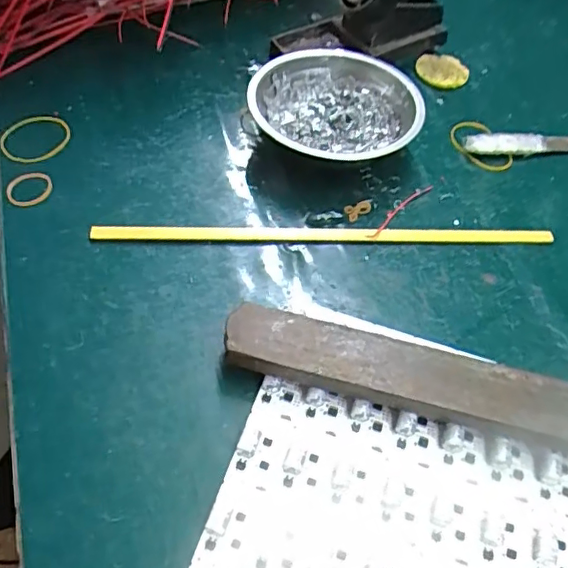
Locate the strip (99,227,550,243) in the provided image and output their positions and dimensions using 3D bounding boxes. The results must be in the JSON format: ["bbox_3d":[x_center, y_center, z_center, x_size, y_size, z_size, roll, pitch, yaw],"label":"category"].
[{"bbox_3d":[0.031,-0.034,0.388,0.312,0.005,0.012,0,54,-5],"label":"strip"}]

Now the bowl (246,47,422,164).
[{"bbox_3d":[0.042,-0.130,0.436,0.122,0.040,0.120,2,54,-3],"label":"bowl"}]

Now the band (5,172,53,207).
[{"bbox_3d":[-0.176,-0.067,0.392,0.029,0.006,0.028,-3,61,-7],"label":"band"}]

